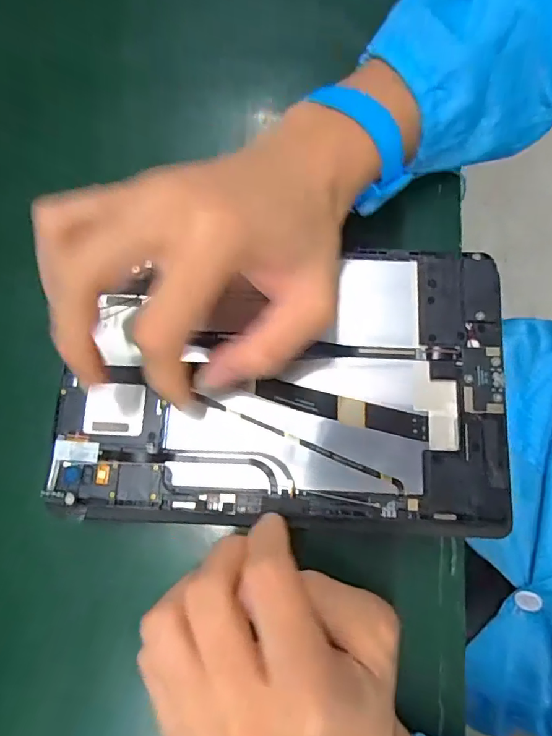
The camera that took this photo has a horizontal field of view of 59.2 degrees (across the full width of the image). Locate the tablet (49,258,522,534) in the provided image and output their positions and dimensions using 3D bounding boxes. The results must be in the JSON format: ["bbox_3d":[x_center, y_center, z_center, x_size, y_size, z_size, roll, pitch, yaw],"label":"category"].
[{"bbox_3d":[0.004,0.007,0.266,0.237,0.010,0.150,2,76,1],"label":"tablet"}]

